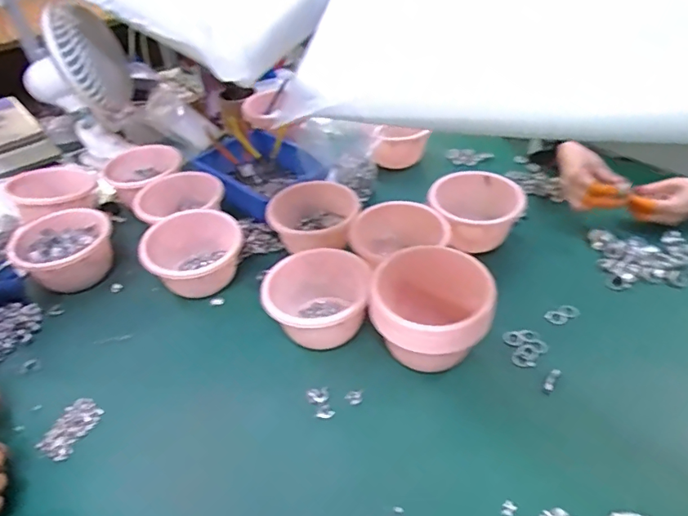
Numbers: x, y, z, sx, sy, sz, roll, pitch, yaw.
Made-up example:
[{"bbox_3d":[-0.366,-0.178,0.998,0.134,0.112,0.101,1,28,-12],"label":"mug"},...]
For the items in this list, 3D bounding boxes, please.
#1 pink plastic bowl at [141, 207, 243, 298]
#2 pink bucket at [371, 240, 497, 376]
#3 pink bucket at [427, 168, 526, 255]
[{"bbox_3d":[-0.240,-0.001,0.798,0.151,0.087,0.142,-17,42,-14],"label":"pink plastic bowl"},{"bbox_3d":[0.119,0.075,0.657,0.154,0.117,0.146,13,44,20],"label":"pink bucket"},{"bbox_3d":[0.219,-0.073,0.831,0.148,0.087,0.140,-1,41,5],"label":"pink bucket"}]

